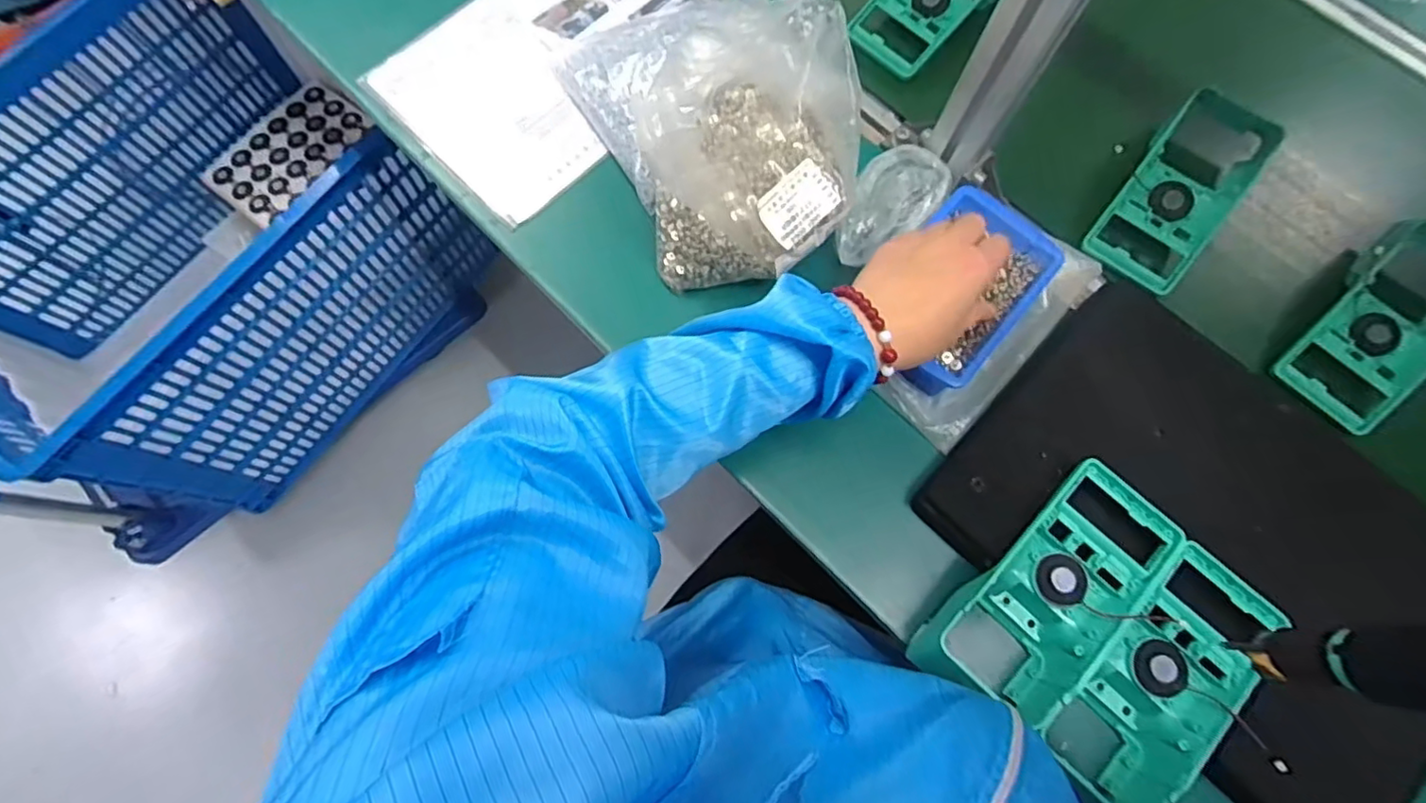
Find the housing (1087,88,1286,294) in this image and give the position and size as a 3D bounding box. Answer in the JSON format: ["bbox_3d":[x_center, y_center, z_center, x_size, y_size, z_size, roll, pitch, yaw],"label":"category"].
[{"bbox_3d":[0.407,-0.186,0.541,0.087,0.041,0.195,39,77,10],"label":"housing"}]

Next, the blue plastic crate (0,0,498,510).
[{"bbox_3d":[-0.779,-0.204,0.960,0.479,0.397,0.624,35,76,9],"label":"blue plastic crate"}]

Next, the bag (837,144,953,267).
[{"bbox_3d":[0.143,-0.160,0.513,0.062,0.026,0.111,41,77,10],"label":"bag"}]

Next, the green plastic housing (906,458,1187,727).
[{"bbox_3d":[0.229,0.133,0.441,0.095,0.058,0.183,41,77,10],"label":"green plastic housing"}]

